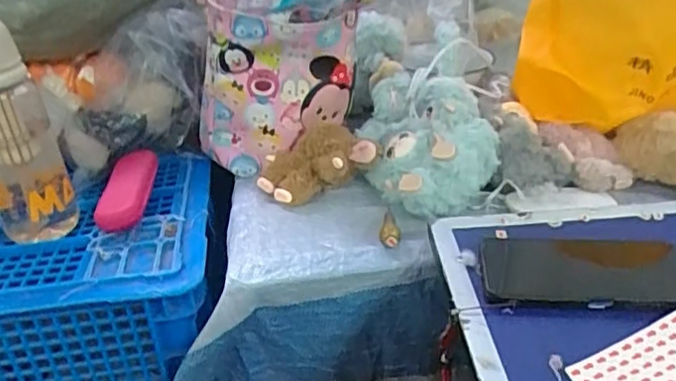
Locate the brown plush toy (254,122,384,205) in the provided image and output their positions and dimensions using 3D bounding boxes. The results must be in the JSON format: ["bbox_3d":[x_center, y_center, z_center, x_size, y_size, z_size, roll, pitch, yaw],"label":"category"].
[{"bbox_3d":[-0.028,-0.026,0.697,0.124,0.062,0.090,-17,32,-23],"label":"brown plush toy"}]

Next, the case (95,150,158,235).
[{"bbox_3d":[-0.234,0.001,0.681,0.047,0.040,0.130,-4,30,-1],"label":"case"}]

